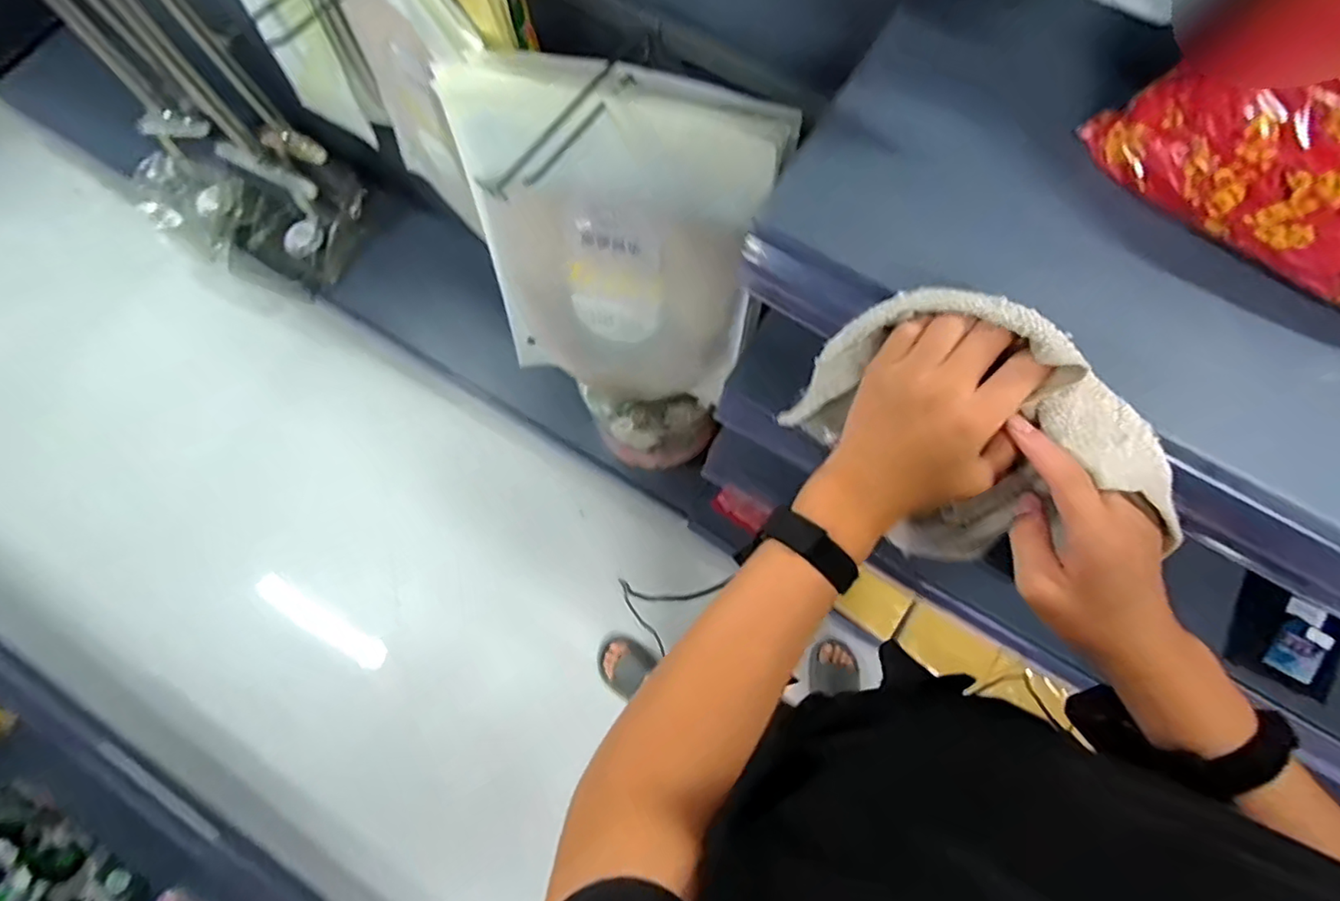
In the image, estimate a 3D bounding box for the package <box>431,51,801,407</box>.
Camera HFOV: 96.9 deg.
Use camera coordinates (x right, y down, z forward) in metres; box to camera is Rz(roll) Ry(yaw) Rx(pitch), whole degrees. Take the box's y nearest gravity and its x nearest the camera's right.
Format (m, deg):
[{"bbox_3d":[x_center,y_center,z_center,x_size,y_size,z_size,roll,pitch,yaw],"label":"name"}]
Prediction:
[{"bbox_3d":[-0.074,-0.263,0.869,0.392,0.531,0.067,12,61,5],"label":"package"}]

